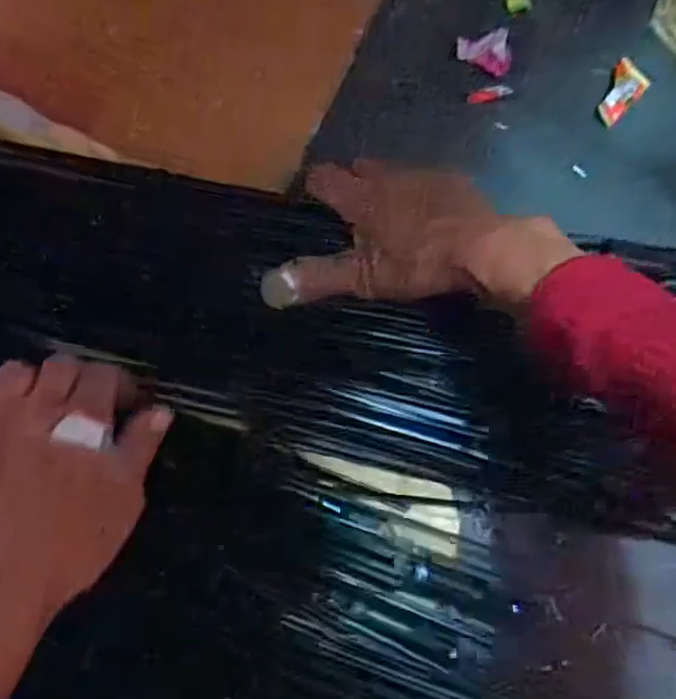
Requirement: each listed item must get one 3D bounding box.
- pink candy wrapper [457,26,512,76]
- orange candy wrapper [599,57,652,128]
[{"bbox_3d":[0.108,-0.218,0.490,0.041,0.020,0.028,29,81,0],"label":"pink candy wrapper"},{"bbox_3d":[0.206,-0.189,0.495,0.028,0.014,0.045,43,81,2],"label":"orange candy wrapper"}]

